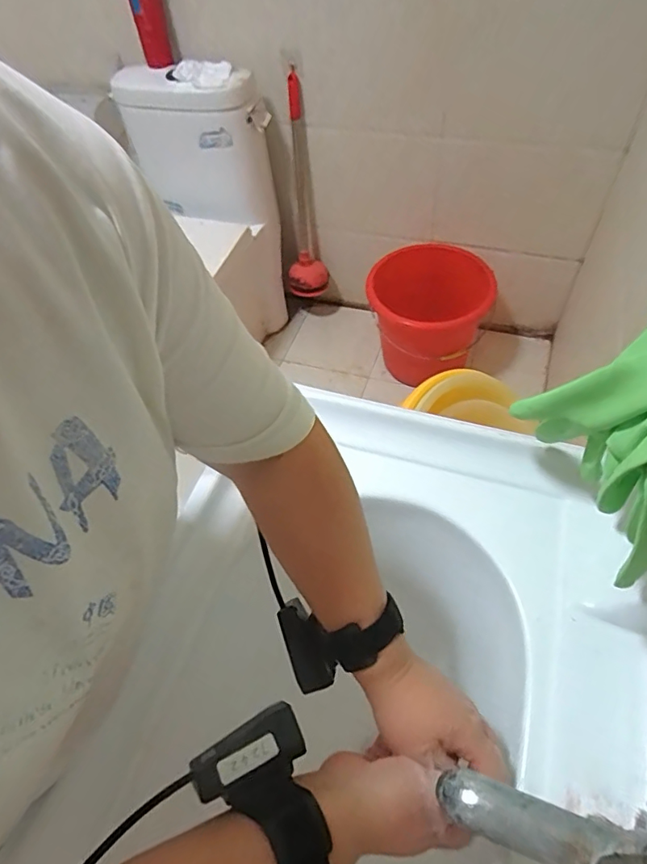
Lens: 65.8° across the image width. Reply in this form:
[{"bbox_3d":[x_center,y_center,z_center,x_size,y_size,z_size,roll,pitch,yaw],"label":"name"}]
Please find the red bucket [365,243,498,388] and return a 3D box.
[{"bbox_3d":[0.299,-0.342,1.454,0.314,0.289,0.289,-3,55,4],"label":"red bucket"}]

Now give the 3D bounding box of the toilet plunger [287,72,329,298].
[{"bbox_3d":[-0.071,-0.677,1.489,0.130,0.625,0.120,1,55,6],"label":"toilet plunger"}]

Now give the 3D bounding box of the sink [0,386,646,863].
[{"bbox_3d":[0.008,0.337,0.398,0.449,0.177,0.775,14,58,15],"label":"sink"}]

